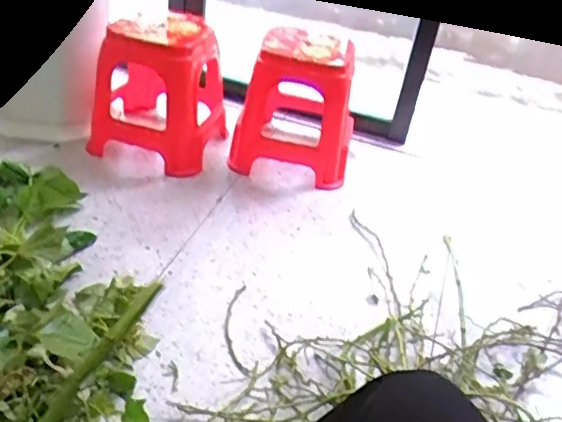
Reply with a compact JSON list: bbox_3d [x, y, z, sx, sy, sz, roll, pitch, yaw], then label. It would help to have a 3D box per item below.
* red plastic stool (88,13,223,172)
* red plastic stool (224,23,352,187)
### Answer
[{"bbox_3d":[-0.320,-0.337,1.684,0.311,0.347,0.319,17,35,13],"label":"red plastic stool"},{"bbox_3d":[0.046,-0.298,1.698,0.317,0.388,0.317,10,34,3],"label":"red plastic stool"}]

